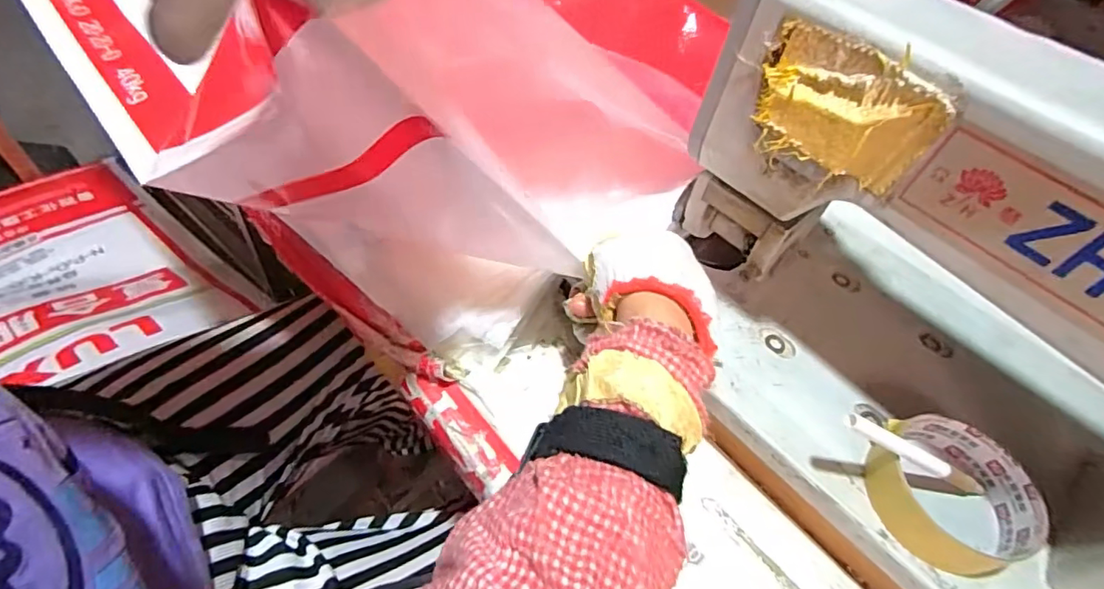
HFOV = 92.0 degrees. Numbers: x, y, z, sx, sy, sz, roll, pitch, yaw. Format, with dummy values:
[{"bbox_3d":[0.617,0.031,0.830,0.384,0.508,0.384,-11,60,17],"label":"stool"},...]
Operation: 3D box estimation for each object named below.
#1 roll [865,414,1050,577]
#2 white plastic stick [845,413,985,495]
[{"bbox_3d":[0.224,0.113,0.303,0.085,0.035,0.080,4,52,-5],"label":"roll"},{"bbox_3d":[0.202,0.090,0.294,0.123,0.009,0.008,28,48,-21],"label":"white plastic stick"}]

